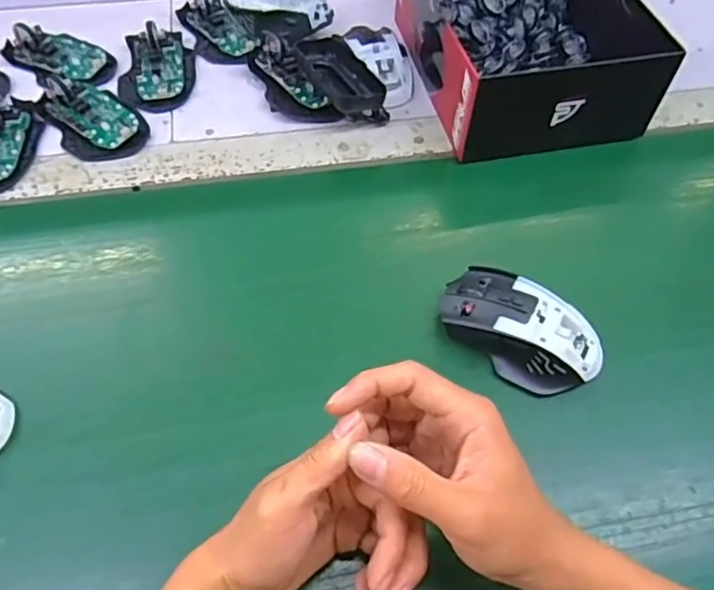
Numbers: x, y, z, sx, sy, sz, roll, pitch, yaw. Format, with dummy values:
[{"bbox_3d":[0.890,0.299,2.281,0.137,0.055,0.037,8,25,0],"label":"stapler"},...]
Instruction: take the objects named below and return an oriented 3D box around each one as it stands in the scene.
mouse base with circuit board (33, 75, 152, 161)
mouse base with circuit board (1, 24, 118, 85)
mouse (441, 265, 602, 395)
[{"bbox_3d":[-0.245,-0.166,0.543,0.069,0.026,0.107,-37,65,-23],"label":"mouse base with circuit board"},{"bbox_3d":[-0.299,-0.243,0.591,0.108,0.026,0.065,29,61,17],"label":"mouse base with circuit board"},{"bbox_3d":[0.118,0.025,0.420,0.120,0.044,0.065,29,61,17],"label":"mouse"}]

